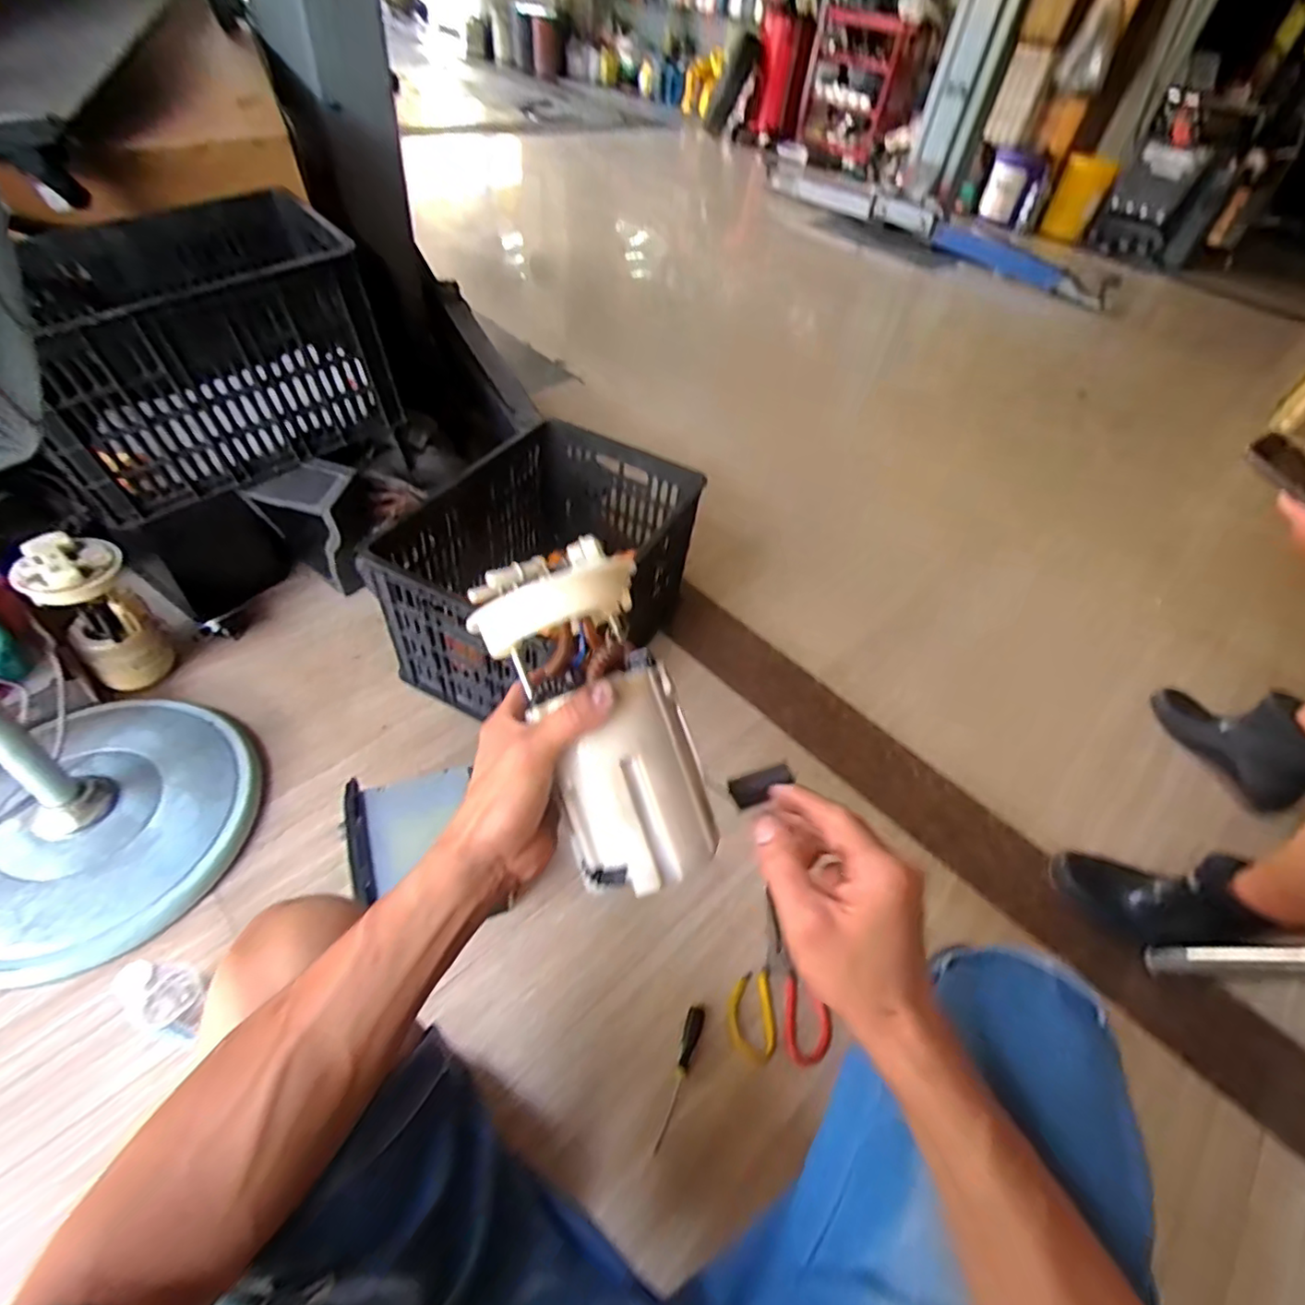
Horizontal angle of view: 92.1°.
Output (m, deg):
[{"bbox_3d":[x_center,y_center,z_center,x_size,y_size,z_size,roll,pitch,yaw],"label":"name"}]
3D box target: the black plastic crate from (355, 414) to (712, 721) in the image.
[{"bbox_3d":[-0.169,-0.144,1.089,0.346,0.250,0.485,24,49,12],"label":"black plastic crate"}]

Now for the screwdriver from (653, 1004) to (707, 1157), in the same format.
[{"bbox_3d":[0.032,0.479,0.713,0.020,0.022,0.150,20,48,8],"label":"screwdriver"}]

